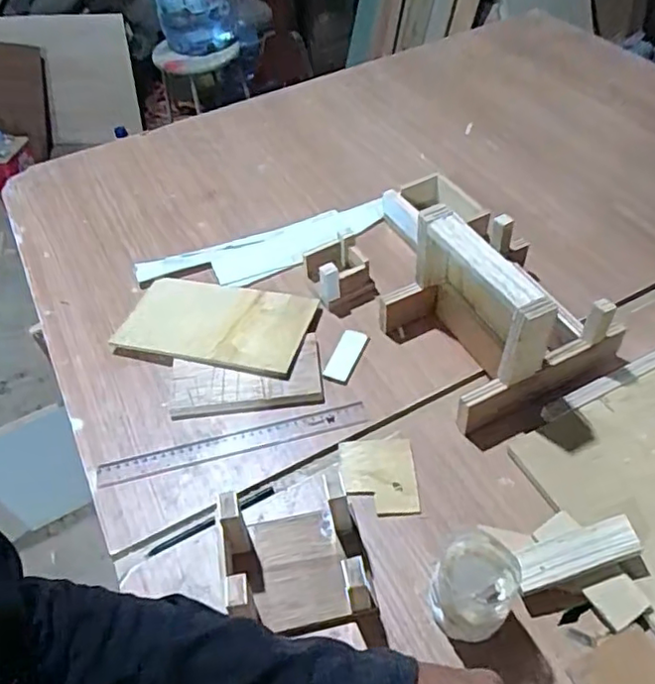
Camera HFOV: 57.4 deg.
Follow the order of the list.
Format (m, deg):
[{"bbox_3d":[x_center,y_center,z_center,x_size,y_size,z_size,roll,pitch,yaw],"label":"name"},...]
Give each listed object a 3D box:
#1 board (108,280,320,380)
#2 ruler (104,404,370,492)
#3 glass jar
[{"bbox_3d":[-0.145,-0.026,0.776,0.244,0.011,0.139,8,45,15],"label":"board"},{"bbox_3d":[-0.104,0.114,0.669,0.298,0.004,0.032,-12,59,-7],"label":"ruler"},{"bbox_3d":[0.121,0.205,0.500,0.065,0.103,0.066,-2,50,3],"label":"glass jar"}]

